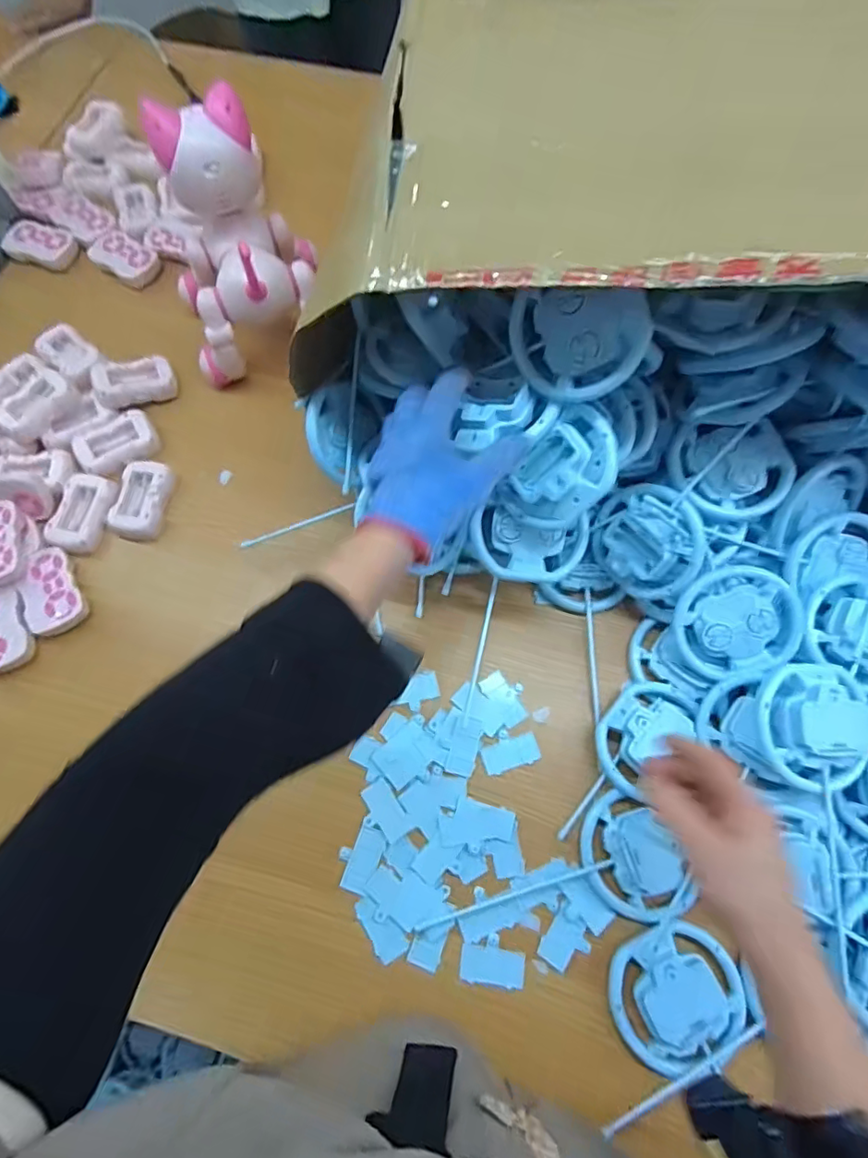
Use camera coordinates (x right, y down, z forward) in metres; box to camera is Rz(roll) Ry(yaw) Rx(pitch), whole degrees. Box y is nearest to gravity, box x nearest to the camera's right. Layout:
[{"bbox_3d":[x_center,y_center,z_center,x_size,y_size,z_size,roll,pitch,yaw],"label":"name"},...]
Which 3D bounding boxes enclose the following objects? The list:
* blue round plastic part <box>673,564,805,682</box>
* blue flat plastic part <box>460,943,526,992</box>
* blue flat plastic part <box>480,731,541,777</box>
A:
[{"bbox_3d":[0.264,0.036,0.501,0.102,0.020,0.086,-28,88,14],"label":"blue round plastic part"},{"bbox_3d":[0.048,0.318,0.465,0.052,0.004,0.030,7,69,4],"label":"blue flat plastic part"},{"bbox_3d":[0.071,0.161,0.522,0.052,0.005,0.026,-17,70,-5],"label":"blue flat plastic part"}]

